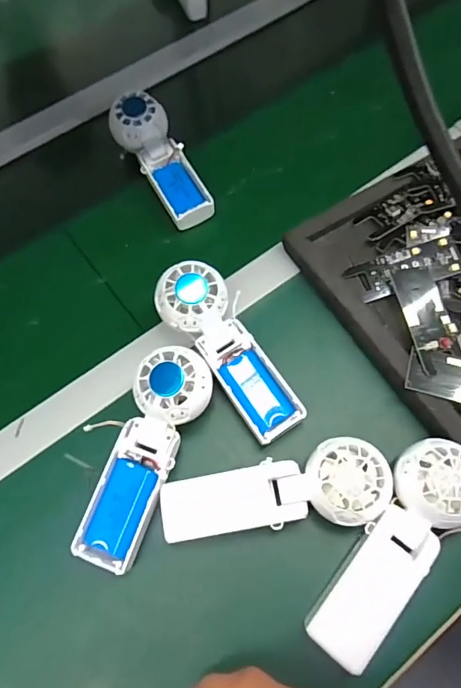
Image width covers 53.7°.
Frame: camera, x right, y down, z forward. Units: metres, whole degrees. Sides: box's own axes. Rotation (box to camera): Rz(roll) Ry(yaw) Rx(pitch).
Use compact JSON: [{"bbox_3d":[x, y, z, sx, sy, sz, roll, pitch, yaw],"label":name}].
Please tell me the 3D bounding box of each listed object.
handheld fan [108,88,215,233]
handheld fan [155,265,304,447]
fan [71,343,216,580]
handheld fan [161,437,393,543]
[{"bbox_3d":[-0.078,-0.202,0.507,0.061,0.058,0.160,-24,68,-8],"label":"handheld fan"},{"bbox_3d":[-0.001,0.003,0.394,0.057,0.027,0.167,-34,85,-12],"label":"handheld fan"},{"bbox_3d":[-0.071,0.085,0.361,0.059,0.026,0.169,22,82,11],"label":"fan"},{"bbox_3d":[0.033,0.119,0.352,0.169,0.056,0.057,-11,67,-3],"label":"handheld fan"}]

